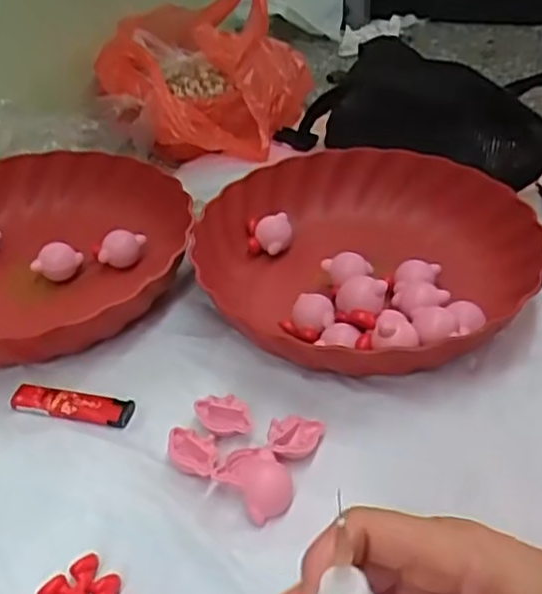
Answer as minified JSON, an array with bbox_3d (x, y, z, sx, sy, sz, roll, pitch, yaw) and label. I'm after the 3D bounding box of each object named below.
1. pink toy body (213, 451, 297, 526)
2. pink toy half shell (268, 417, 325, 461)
[{"bbox_3d":[-0.006,0.096,0.377,0.041,0.020,0.039,1,38,-1],"label":"pink toy body"},{"bbox_3d":[0.015,0.081,0.403,0.032,0.012,0.026,-4,38,-2],"label":"pink toy half shell"}]

